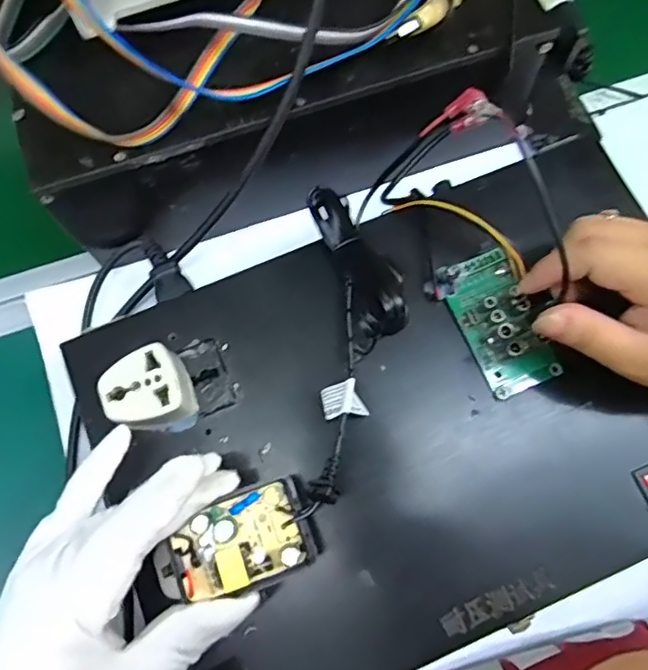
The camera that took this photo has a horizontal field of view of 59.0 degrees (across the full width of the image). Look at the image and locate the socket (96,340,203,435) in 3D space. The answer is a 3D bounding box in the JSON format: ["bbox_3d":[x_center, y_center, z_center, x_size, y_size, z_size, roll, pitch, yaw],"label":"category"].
[{"bbox_3d":[-0.090,0.031,0.298,0.039,0.031,0.039,-25,76,-6],"label":"socket"}]

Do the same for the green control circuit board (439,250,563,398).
[{"bbox_3d":[0.097,-0.007,0.315,0.042,0.019,0.076,-23,75,-6],"label":"green control circuit board"}]

